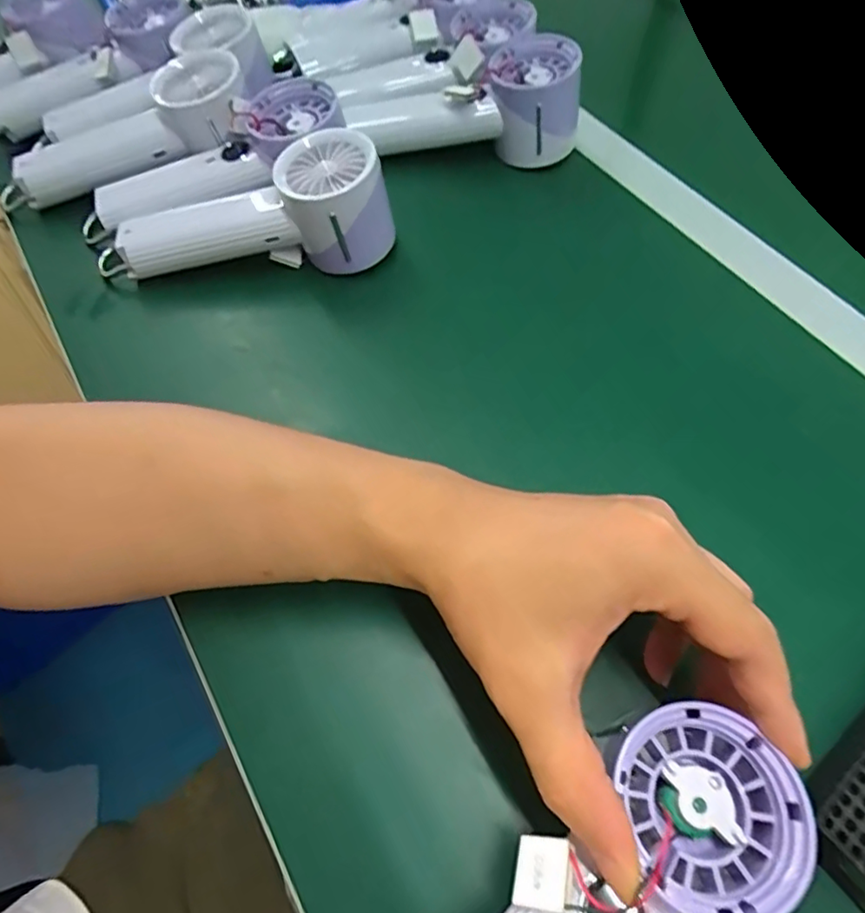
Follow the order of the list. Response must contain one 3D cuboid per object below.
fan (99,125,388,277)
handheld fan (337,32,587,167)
[{"bbox_3d":[-0.122,-0.150,0.360,0.191,0.075,0.057,-2,61,0],"label":"fan"},{"bbox_3d":[0.024,-0.235,0.408,0.156,0.076,0.063,-21,63,-10],"label":"handheld fan"}]

